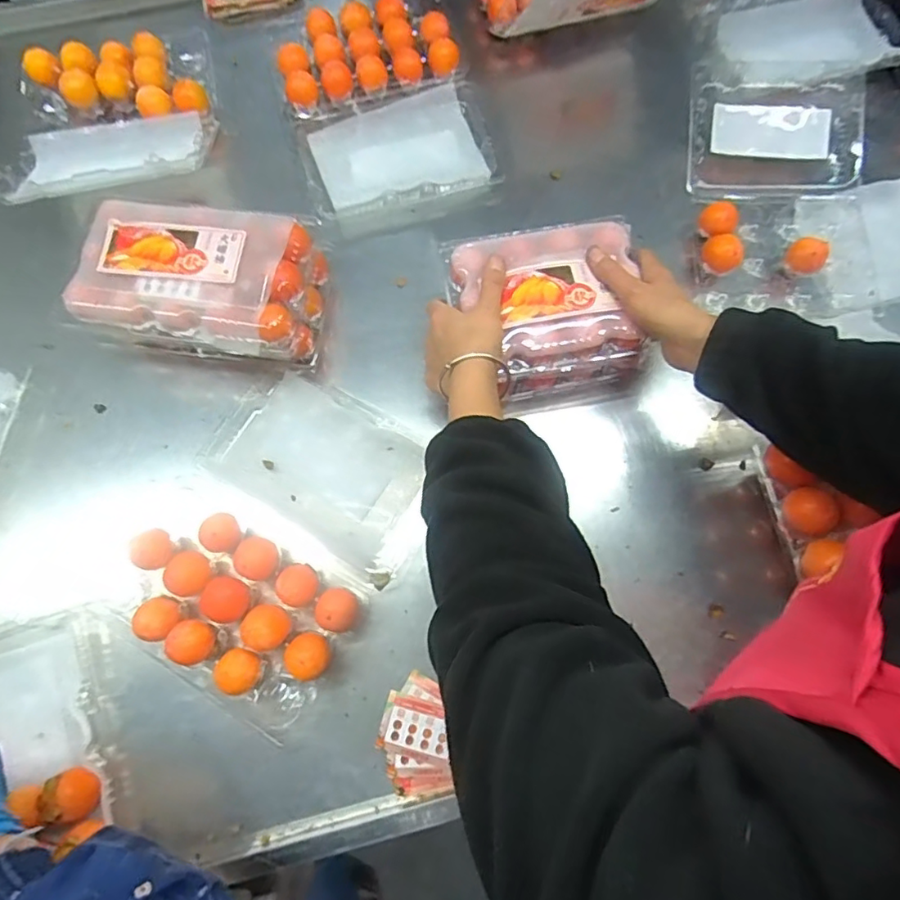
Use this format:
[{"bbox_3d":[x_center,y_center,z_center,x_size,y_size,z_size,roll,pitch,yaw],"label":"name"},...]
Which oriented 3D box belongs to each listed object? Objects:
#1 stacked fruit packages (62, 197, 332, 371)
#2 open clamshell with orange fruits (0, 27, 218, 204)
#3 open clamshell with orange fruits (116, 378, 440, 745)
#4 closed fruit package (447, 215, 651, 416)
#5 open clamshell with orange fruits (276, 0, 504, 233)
[{"bbox_3d":[-0.251,-0.165,0.584,0.217,0.116,0.143,6,73,2],"label":"stacked fruit packages"},{"bbox_3d":[-0.396,-0.390,0.643,0.216,0.079,0.262,-10,74,-3],"label":"open clamshell with orange fruits"},{"bbox_3d":[-0.165,0.080,0.545,0.233,0.050,0.303,32,76,8],"label":"open clamshell with orange fruits"},{"bbox_3d":[0.100,-0.134,0.574,0.177,0.109,0.157,-14,74,-4],"label":"closed fruit package"},{"bbox_3d":[-0.085,-0.431,0.705,0.230,0.064,0.302,-16,75,-5],"label":"open clamshell with orange fruits"}]

